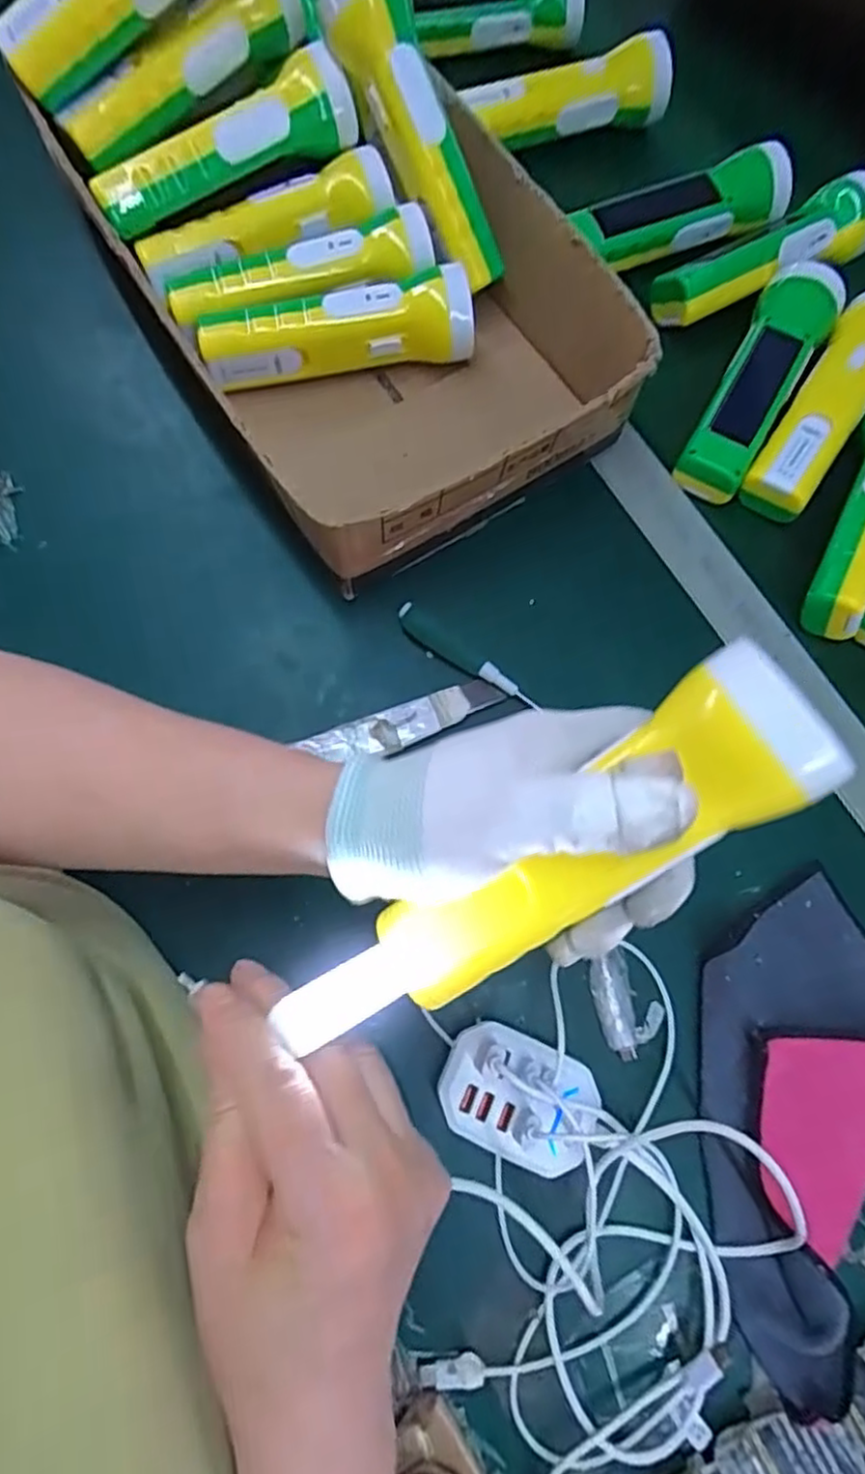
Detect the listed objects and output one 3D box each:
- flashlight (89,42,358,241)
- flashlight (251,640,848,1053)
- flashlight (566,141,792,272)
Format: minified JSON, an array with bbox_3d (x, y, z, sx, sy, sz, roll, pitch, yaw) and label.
[{"bbox_3d":[-0.126,-0.361,0.426,0.171,0.039,0.045,-33,79,-11],"label":"flashlight"},{"bbox_3d":[0.035,0.046,0.226,0.190,0.038,0.047,-37,77,14],"label":"flashlight"},{"bbox_3d":[0.180,-0.377,0.496,0.172,0.041,0.053,-16,76,-8],"label":"flashlight"}]

